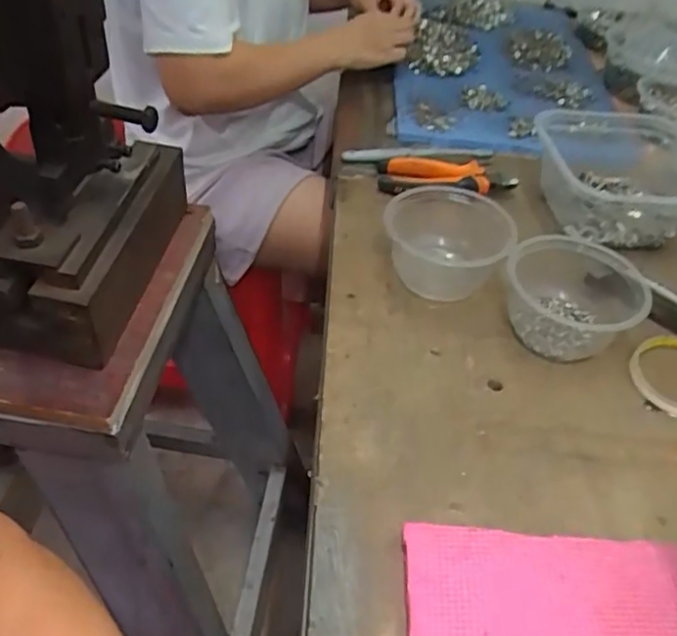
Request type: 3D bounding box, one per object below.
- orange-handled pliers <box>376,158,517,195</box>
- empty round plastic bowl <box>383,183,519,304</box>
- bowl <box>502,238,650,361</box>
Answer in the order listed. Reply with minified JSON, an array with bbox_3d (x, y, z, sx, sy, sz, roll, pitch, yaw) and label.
[{"bbox_3d":[0.119,-0.159,0.716,0.150,0.018,0.057,1,44,-4],"label":"orange-handled pliers"},{"bbox_3d":[0.097,-0.063,0.587,0.106,0.067,0.112,3,44,-3],"label":"empty round plastic bowl"},{"bbox_3d":[0.206,-0.024,0.567,0.114,0.060,0.135,22,47,17],"label":"bowl"}]

